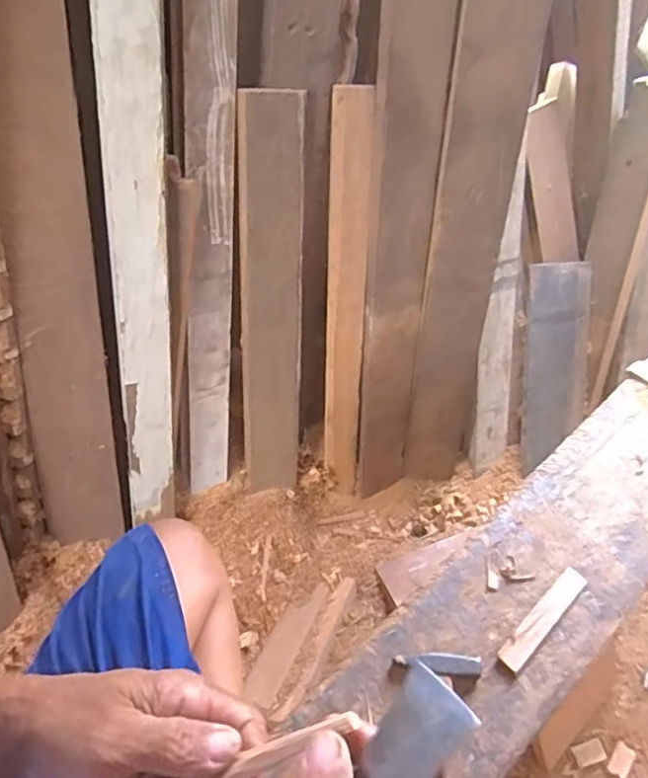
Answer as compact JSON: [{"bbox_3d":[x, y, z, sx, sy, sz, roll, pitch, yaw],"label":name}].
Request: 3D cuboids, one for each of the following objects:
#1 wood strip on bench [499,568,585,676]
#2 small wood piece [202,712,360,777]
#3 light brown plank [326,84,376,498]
[{"bbox_3d":[0.250,0.257,0.657,0.149,0.015,0.028,-36,61,-25],"label":"wood strip on bench"},{"bbox_3d":[-0.038,0.184,0.284,0.125,0.011,0.015,-30,54,13],"label":"small wood piece"},{"bbox_3d":[0.043,-0.117,1.065,0.070,0.769,0.030,1,30,-1],"label":"light brown plank"}]

